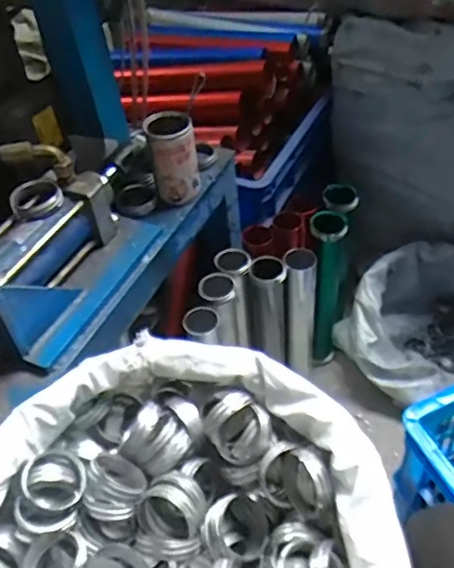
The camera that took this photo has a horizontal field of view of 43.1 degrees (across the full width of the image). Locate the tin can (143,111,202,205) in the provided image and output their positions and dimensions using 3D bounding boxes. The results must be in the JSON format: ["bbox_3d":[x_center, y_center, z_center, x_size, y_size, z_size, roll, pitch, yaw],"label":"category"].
[{"bbox_3d":[-0.071,-0.170,0.789,0.061,0.115,0.058,-3,45,3],"label":"tin can"}]

